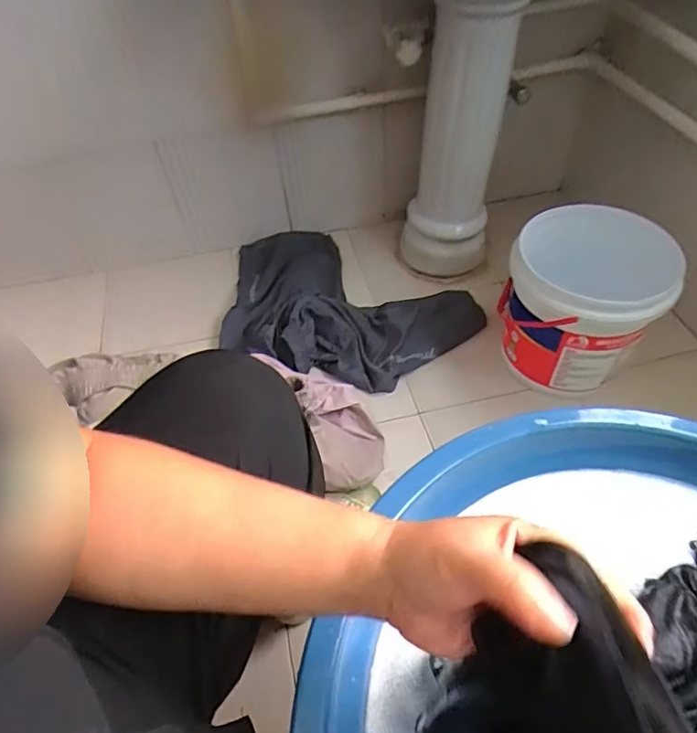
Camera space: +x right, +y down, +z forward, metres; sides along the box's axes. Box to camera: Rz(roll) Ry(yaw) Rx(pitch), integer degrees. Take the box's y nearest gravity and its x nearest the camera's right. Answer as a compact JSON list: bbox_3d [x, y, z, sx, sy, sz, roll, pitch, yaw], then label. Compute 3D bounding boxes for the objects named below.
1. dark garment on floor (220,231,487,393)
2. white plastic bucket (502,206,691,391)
[{"bbox_3d":[-0.044,-0.143,1.115,0.593,0.118,0.398,25,57,23],"label":"dark garment on floor"},{"bbox_3d":[0.409,-0.123,0.915,0.227,0.231,0.215,-3,50,3],"label":"white plastic bucket"}]

